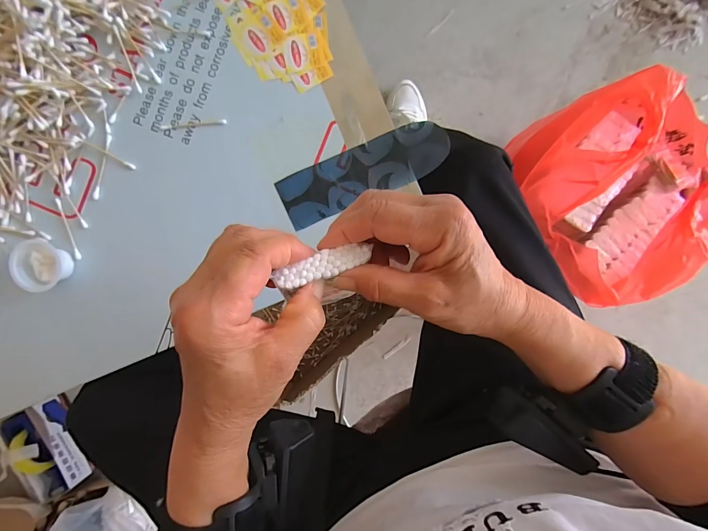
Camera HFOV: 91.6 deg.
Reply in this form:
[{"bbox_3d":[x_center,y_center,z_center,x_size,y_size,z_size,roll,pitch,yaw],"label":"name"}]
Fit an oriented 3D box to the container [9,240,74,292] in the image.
[{"bbox_3d":[-0.339,-0.001,0.373,0.048,0.030,0.052,0,91,2],"label":"container"}]

